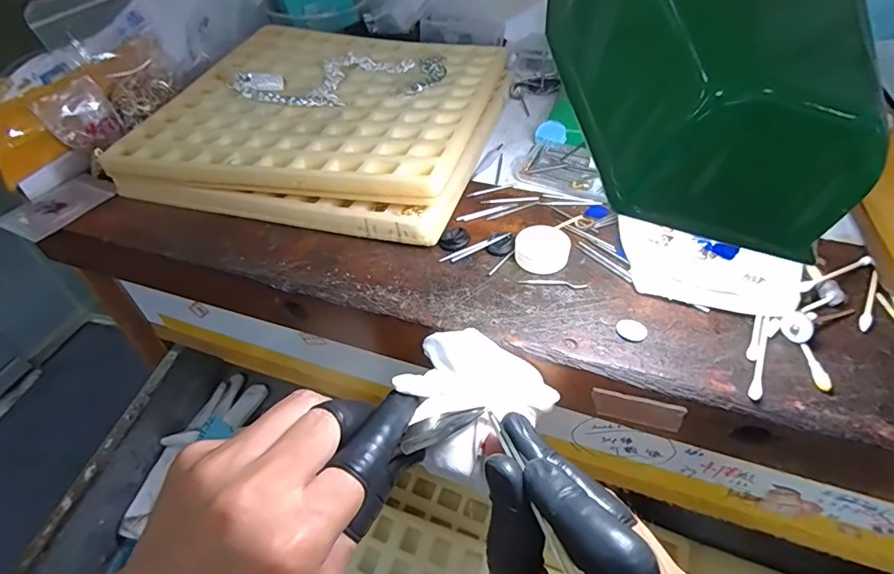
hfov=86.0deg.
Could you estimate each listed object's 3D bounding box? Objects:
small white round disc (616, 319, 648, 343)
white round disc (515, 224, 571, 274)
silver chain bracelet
[{"bbox_3d":[0.098,0.022,0.253,0.015,0.004,0.014,-1,44,1],"label":"small white round disc"},{"bbox_3d":[0.059,-0.023,0.296,0.032,0.006,0.032,-1,73,5],"label":"white round disc"},{"bbox_3d":[-0.092,-0.181,0.414,0.175,0.008,0.097,-15,46,-13],"label":"silver chain bracelet"}]

